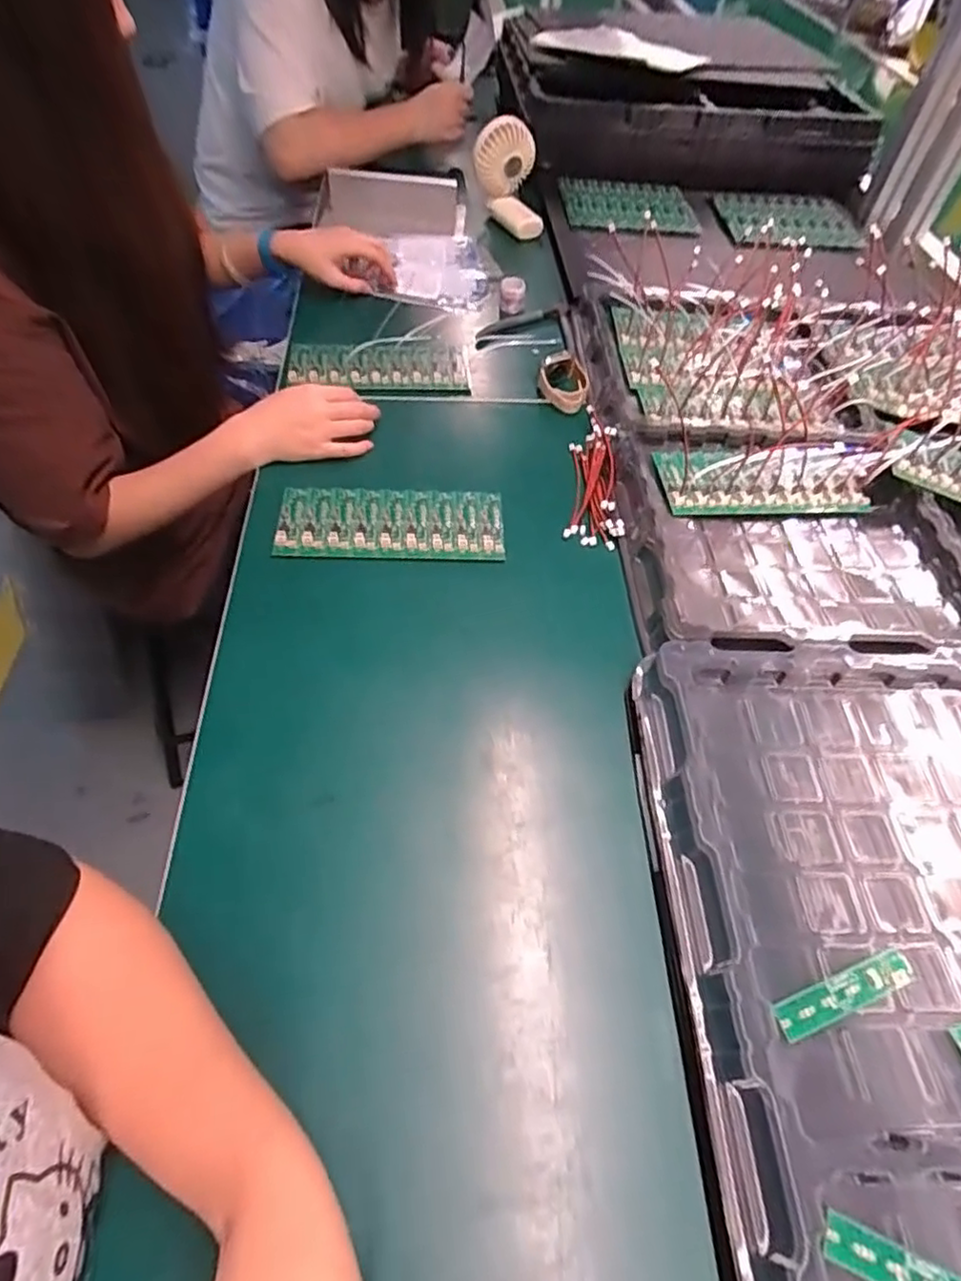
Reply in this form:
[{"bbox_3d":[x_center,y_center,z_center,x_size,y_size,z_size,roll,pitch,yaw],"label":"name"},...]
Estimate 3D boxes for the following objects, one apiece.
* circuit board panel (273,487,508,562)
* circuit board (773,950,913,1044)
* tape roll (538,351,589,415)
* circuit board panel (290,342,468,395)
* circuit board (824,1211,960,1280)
[{"bbox_3d":[-0.078,-0.103,0.560,0.193,0.016,0.079,1,54,-4],"label":"circuit board panel"},{"bbox_3d":[0.194,0.188,0.338,0.084,0.004,0.018,-16,58,-12],"label":"circuit board"},{"bbox_3d":[0.088,-0.276,0.678,0.051,0.034,0.065,6,54,0],"label":"tape roll"},{"bbox_3d":[-0.112,-0.300,0.695,0.195,0.021,0.074,2,54,-3],"label":"circuit board panel"},{"bbox_3d":[0.190,0.278,0.275,0.081,0.005,0.017,21,55,10],"label":"circuit board"}]

